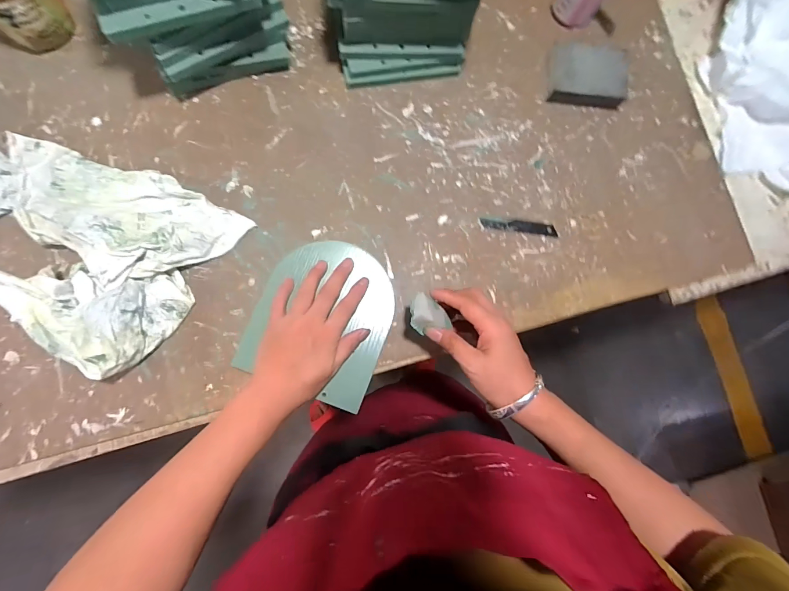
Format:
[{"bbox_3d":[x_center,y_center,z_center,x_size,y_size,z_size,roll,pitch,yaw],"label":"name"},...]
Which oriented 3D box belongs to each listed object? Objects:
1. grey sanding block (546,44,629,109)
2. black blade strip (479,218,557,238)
[{"bbox_3d":[0.245,-0.282,0.452,0.092,0.024,0.071,6,84,-4],"label":"grey sanding block"},{"bbox_3d":[0.154,-0.085,0.436,0.097,0.004,0.015,6,84,-4],"label":"black blade strip"}]

